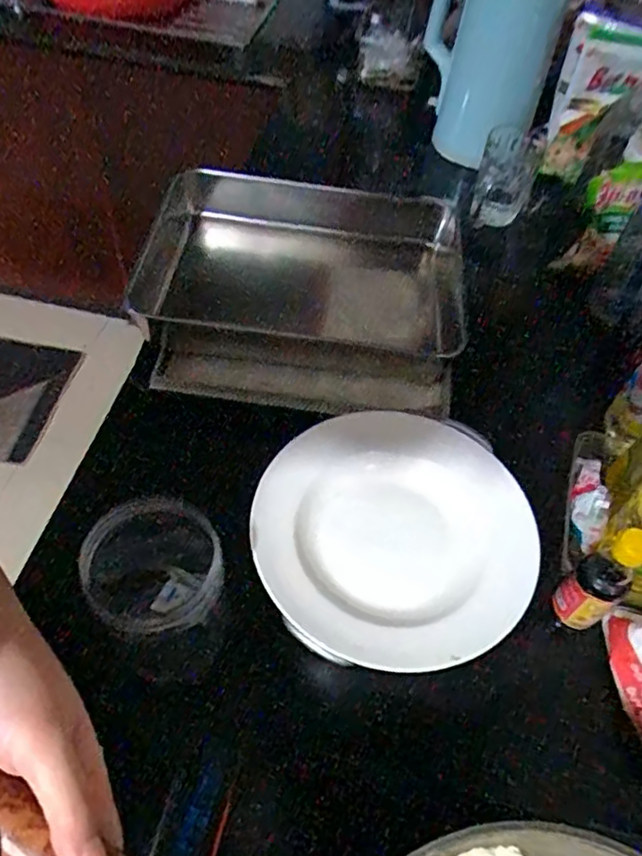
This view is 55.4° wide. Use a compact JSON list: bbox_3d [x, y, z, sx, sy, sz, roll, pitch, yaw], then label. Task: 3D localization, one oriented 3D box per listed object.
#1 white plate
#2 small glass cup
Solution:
[{"bbox_3d":[0.056,0.081,0.477,0.210,0.037,0.206,2,55,-3],"label":"white plate"},{"bbox_3d":[0.277,-0.383,0.921,0.080,0.122,0.098,14,56,5],"label":"small glass cup"}]

